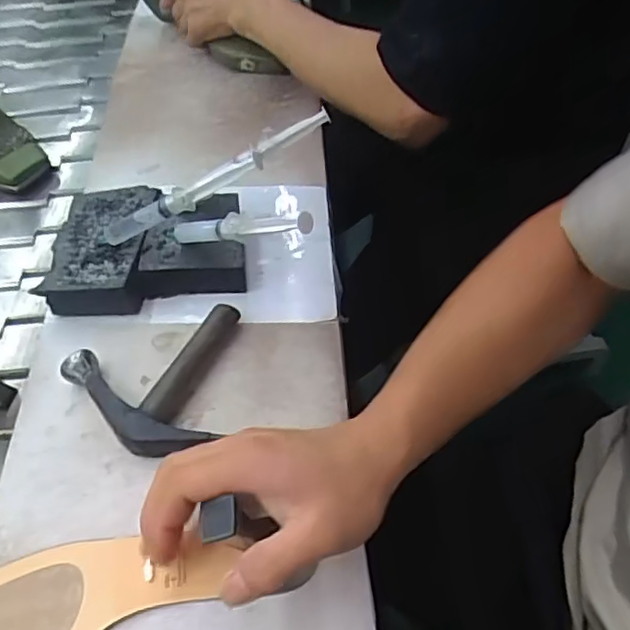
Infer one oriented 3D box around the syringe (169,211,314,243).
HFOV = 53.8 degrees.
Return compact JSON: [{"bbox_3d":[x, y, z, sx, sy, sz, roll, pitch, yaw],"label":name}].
[{"bbox_3d":[-0.065,-0.068,0.476,0.163,0.022,0.014,3,47,45],"label":"syringe"}]

